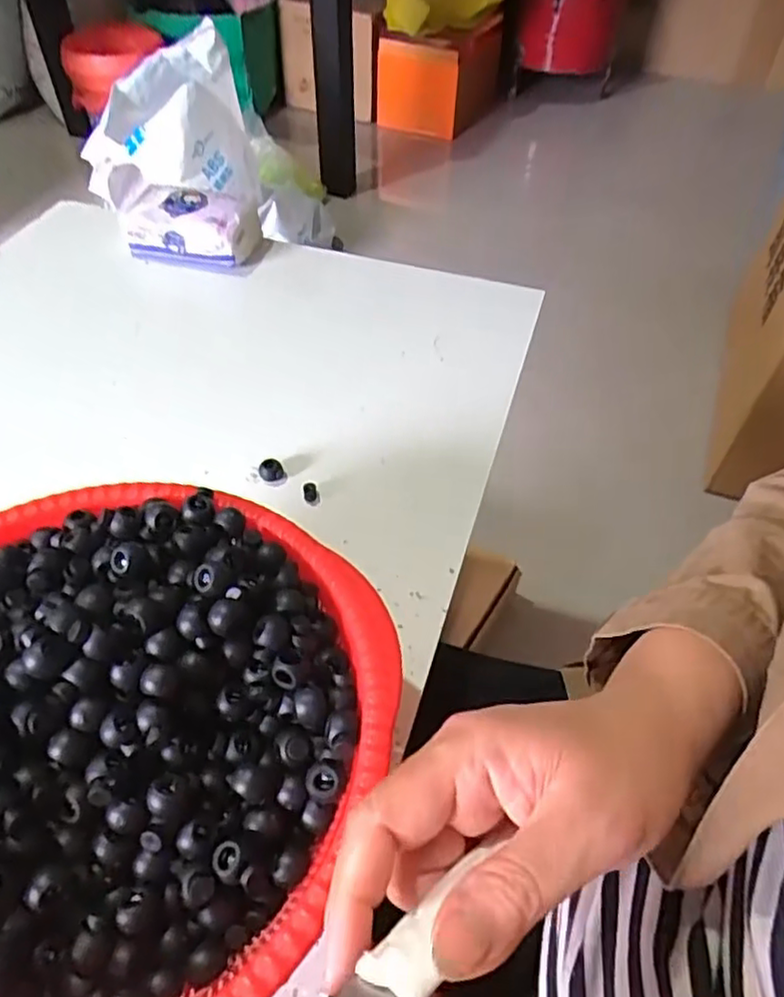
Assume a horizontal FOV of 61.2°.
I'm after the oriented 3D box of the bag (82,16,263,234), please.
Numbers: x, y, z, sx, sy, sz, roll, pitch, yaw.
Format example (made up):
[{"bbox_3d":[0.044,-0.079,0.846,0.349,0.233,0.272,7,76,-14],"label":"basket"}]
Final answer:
[{"bbox_3d":[-0.436,-0.723,1.288,0.323,0.218,0.246,-12,51,-12],"label":"bag"}]

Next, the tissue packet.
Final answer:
[{"bbox_3d":[-0.187,-0.253,0.621,0.125,0.048,0.057,12,50,8],"label":"tissue packet"}]

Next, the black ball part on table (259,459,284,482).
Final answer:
[{"bbox_3d":[-0.082,-0.019,0.449,0.016,0.012,0.012,-4,49,-6],"label":"black ball part on table"}]

